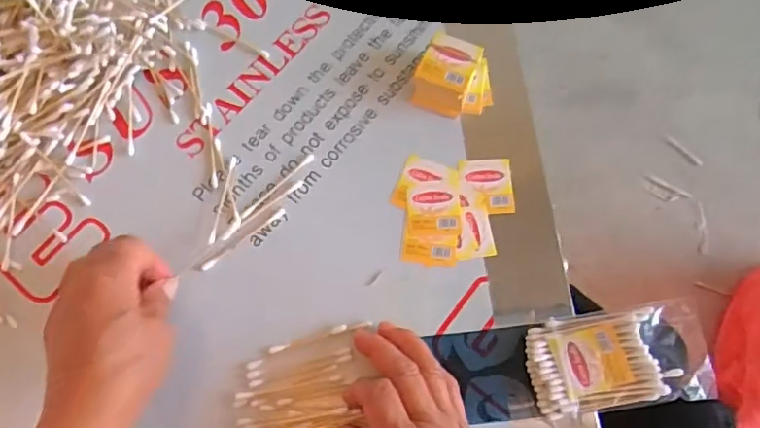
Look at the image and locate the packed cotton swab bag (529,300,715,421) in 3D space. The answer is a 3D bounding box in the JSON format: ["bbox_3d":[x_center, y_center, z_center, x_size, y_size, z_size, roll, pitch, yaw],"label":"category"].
[{"bbox_3d":[0.158,0.097,0.369,0.113,0.024,0.062,-7,72,-4],"label":"packed cotton swab bag"}]

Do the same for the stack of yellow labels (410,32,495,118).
[{"bbox_3d":[0.060,-0.104,0.425,0.057,0.030,0.055,24,73,6],"label":"stack of yellow labels"}]

